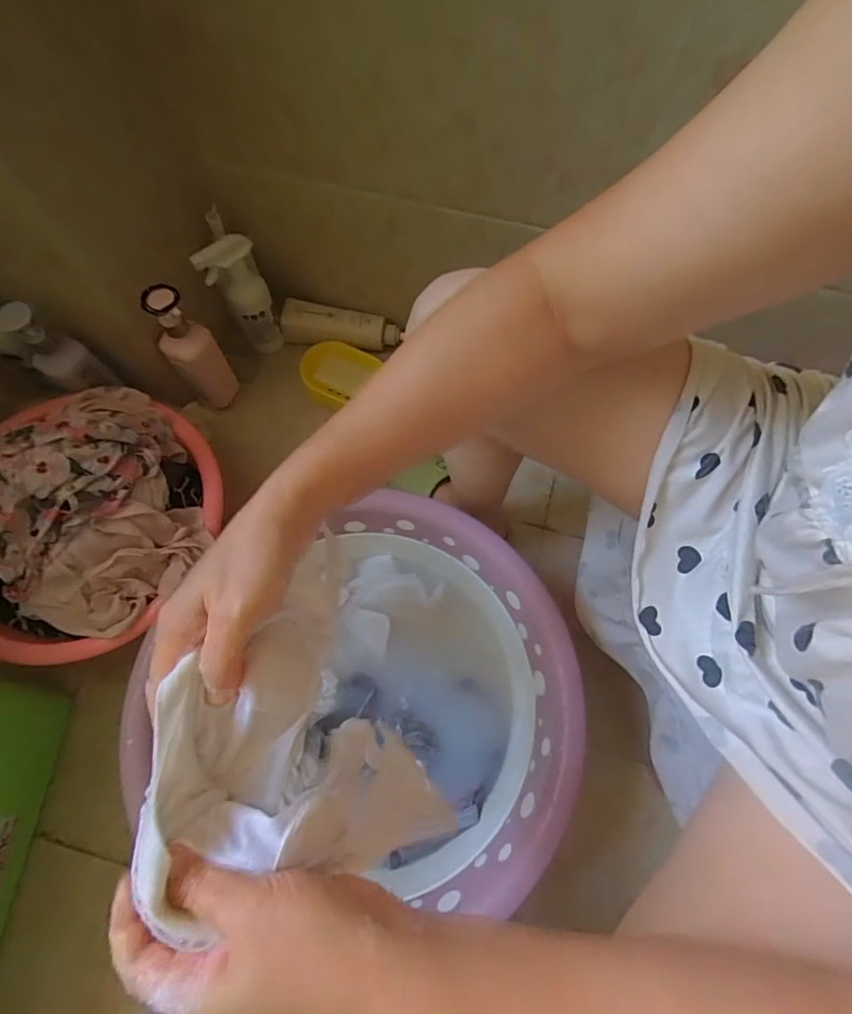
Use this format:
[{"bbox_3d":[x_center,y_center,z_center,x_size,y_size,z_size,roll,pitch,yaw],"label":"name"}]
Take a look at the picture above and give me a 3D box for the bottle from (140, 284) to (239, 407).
[{"bbox_3d":[-0.366,-0.242,0.773,0.072,0.232,0.056,-37,74,-13],"label":"bottle"}]

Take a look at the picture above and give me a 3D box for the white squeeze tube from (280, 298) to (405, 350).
[{"bbox_3d":[-0.156,-0.330,0.899,0.210,0.045,0.067,5,70,2],"label":"white squeeze tube"}]

